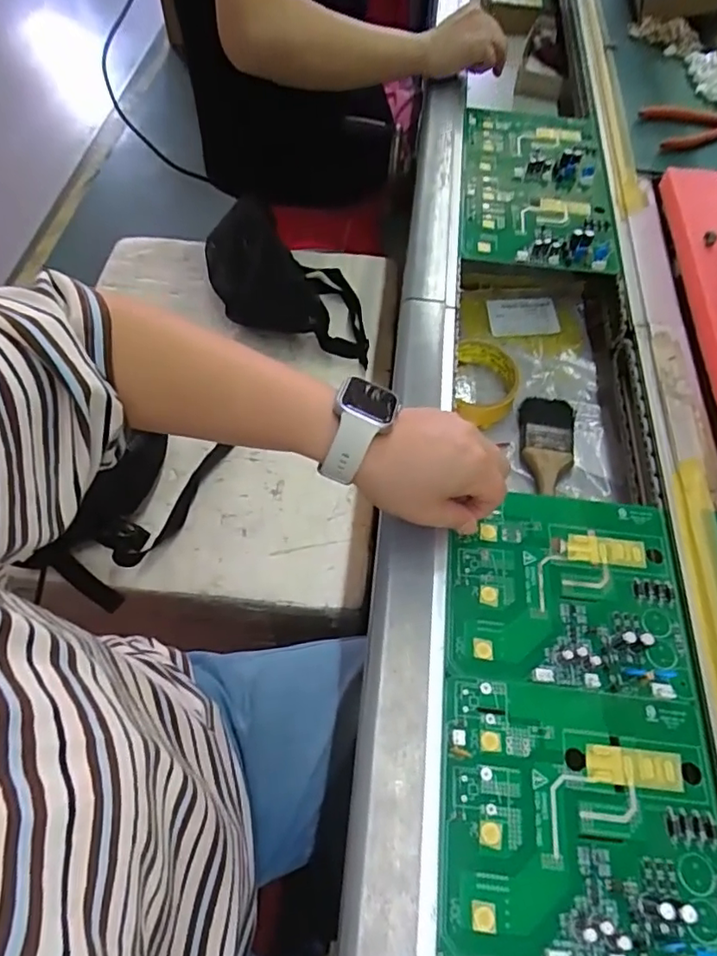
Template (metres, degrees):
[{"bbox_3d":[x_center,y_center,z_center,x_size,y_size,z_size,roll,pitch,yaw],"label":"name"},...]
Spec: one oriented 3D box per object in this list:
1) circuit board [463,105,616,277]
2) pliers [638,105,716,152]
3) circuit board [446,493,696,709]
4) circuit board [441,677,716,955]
[{"bbox_3d":[0.197,-0.332,0.637,0.157,0.019,0.271,7,60,1],"label":"circuit board"},{"bbox_3d":[0.417,-0.419,0.677,0.146,0.018,0.077,-7,60,-5],"label":"pliers"},{"bbox_3d":[0.142,0.073,0.394,0.156,0.013,0.141,6,59,3],"label":"circuit board"},{"bbox_3d":[0.127,0.193,0.322,0.153,0.012,0.138,5,59,2],"label":"circuit board"}]

